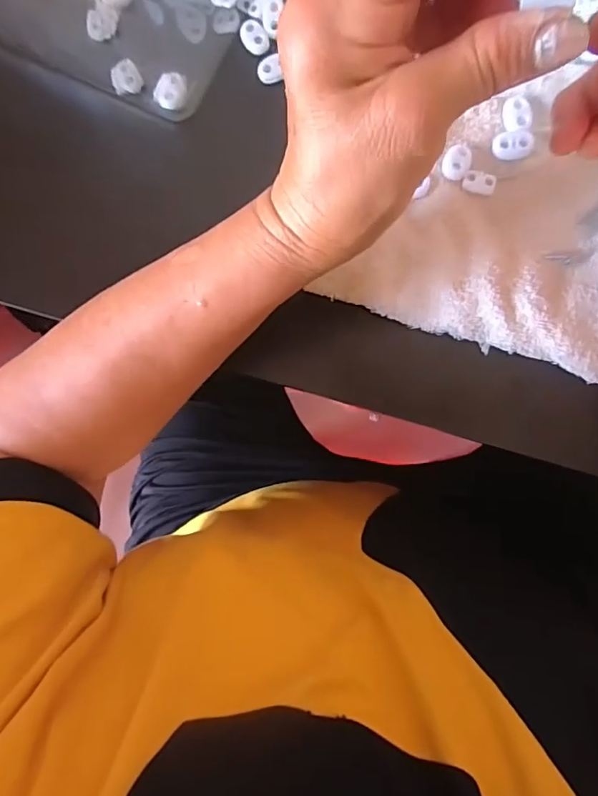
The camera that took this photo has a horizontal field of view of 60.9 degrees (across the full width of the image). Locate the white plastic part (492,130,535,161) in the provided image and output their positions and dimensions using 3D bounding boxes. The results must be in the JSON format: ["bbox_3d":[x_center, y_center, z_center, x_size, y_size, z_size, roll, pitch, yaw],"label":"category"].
[{"bbox_3d":[0.124,-0.147,0.295,0.021,0.005,0.016,5,87,7],"label":"white plastic part"}]

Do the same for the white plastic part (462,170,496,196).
[{"bbox_3d":[0.105,-0.126,0.297,0.019,0.004,0.013,14,88,7],"label":"white plastic part"}]

